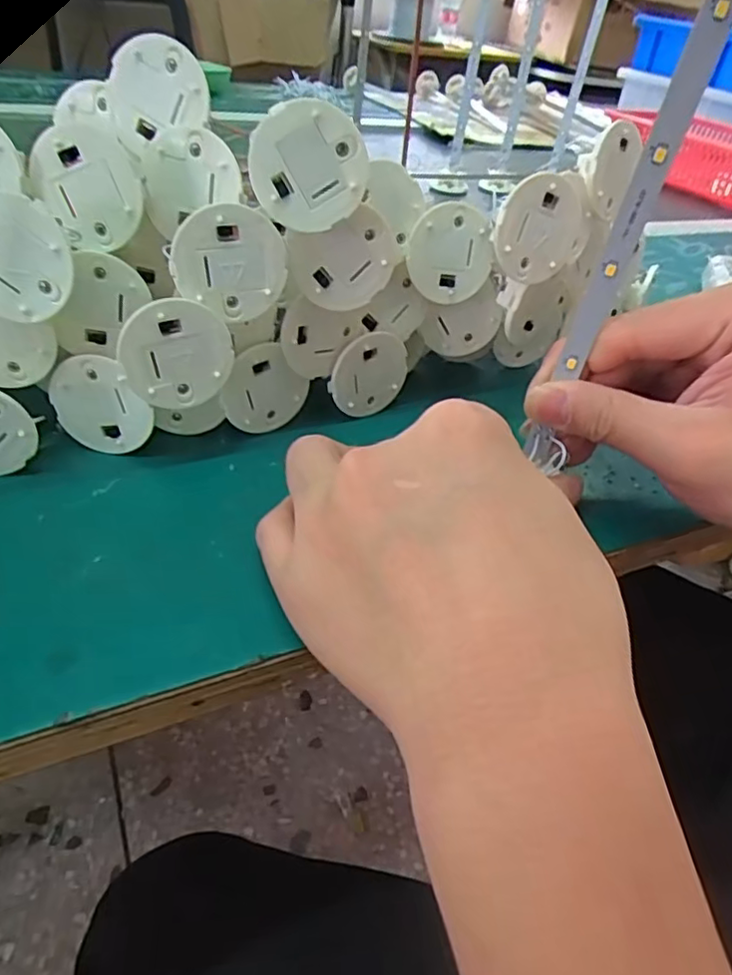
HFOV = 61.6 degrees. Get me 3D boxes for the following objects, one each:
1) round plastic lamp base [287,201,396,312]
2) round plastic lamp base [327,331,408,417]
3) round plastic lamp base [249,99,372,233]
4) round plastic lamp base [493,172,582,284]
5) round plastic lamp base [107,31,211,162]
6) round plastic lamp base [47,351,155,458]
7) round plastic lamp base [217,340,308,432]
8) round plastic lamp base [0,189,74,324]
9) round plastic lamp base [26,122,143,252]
[{"bbox_3d":[-0.009,-0.081,0.228,0.039,0.041,0.005,-12,44,-22],"label":"round plastic lamp base"},{"bbox_3d":[0.001,-0.049,0.270,0.036,0.038,0.008,-20,48,-30],"label":"round plastic lamp base"},{"bbox_3d":[-0.019,-0.107,0.204,0.037,0.037,0.004,-22,27,7],"label":"round plastic lamp base"},{"bbox_3d":[0.066,-0.099,0.234,0.040,0.038,0.004,-47,39,2],"label":"round plastic lamp base"},{"bbox_3d":[-0.076,-0.143,0.219,0.038,0.034,0.005,-19,12,17],"label":"round plastic lamp base"},{"bbox_3d":[-0.100,-0.031,0.231,0.037,0.038,0.004,-4,31,9],"label":"round plastic lamp base"},{"bbox_3d":[-0.041,-0.040,0.252,0.035,0.038,0.006,-18,46,-28],"label":"round plastic lamp base"},{"bbox_3d":[-0.112,-0.072,0.194,0.038,0.037,0.004,-20,21,15],"label":"round plastic lamp base"},{"bbox_3d":[-0.093,-0.101,0.206,0.035,0.038,0.004,-27,19,19],"label":"round plastic lamp base"}]

